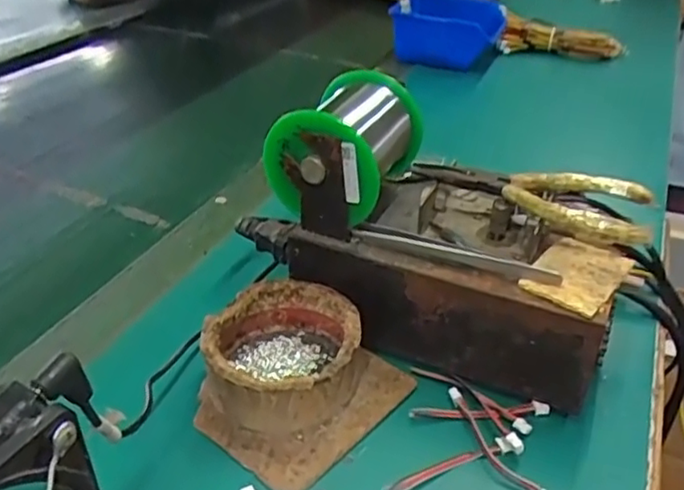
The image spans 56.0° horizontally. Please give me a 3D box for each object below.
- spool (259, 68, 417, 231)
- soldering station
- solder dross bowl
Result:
[{"bbox_3d":[0.003,-0.057,0.379,0.069,0.070,0.085,17,37,20],"label":"spool"},{"bbox_3d":[0.054,-0.009,0.387,0.222,0.127,0.106,17,37,21],"label":"soldering station"},{"bbox_3d":[-0.033,0.059,0.356,0.081,0.042,0.080,1,34,-1],"label":"solder dross bowl"}]

